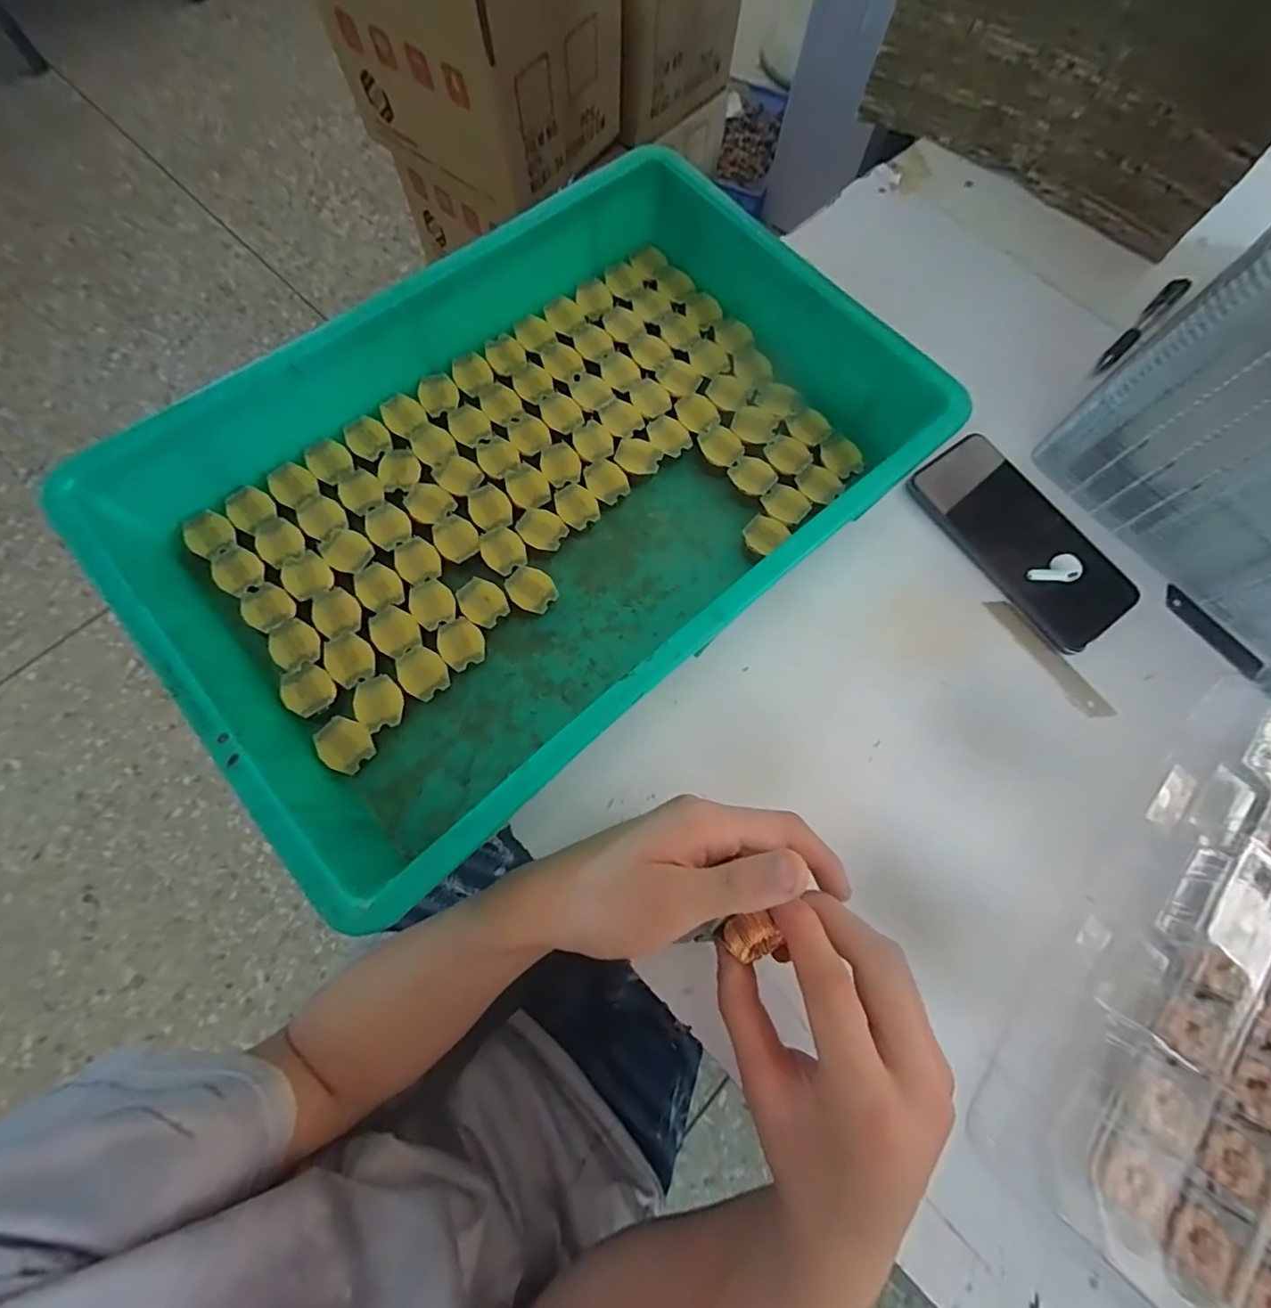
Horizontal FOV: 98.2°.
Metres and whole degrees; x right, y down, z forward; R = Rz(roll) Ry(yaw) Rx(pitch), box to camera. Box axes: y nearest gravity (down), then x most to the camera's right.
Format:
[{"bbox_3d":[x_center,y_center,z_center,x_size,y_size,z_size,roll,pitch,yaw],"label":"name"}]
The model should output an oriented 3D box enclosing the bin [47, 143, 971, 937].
[{"bbox_3d":[-0.052,-0.100,0.335,0.415,0.089,0.276,-40,76,-14],"label":"bin"}]

